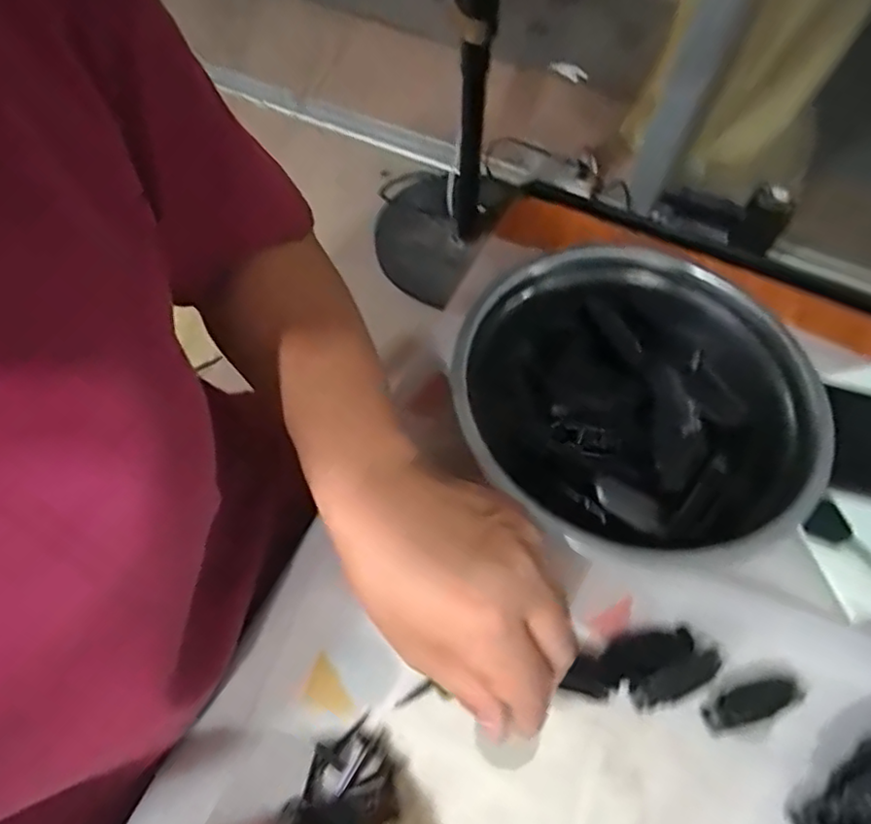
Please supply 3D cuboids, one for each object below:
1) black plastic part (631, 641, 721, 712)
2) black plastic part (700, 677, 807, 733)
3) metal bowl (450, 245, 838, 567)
[{"bbox_3d":[0.124,0.135,0.321,0.051,0.013,0.016,-22,63,-15],"label":"black plastic part"},{"bbox_3d":[0.160,0.146,0.316,0.048,0.015,0.017,-15,62,-12],"label":"black plastic part"},{"bbox_3d":[0.115,-0.007,0.373,0.182,0.058,0.201,-22,63,-16],"label":"metal bowl"}]

